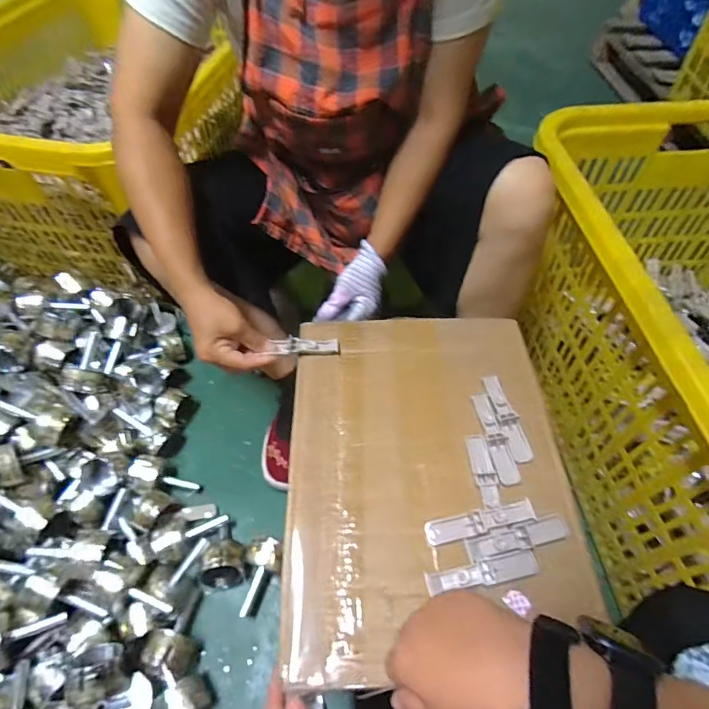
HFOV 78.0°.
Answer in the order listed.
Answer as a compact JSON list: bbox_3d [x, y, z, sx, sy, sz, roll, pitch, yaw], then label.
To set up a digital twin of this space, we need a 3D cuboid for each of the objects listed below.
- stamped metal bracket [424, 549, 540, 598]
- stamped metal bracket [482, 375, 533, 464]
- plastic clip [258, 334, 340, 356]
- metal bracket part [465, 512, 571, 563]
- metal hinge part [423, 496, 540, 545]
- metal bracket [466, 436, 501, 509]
[{"bbox_3d":[0.112,0.190,0.380,0.100,0.014,0.019,-10,55,-7],"label":"stamped metal bracket"},{"bbox_3d":[0.163,0.066,0.469,0.023,0.013,0.098,-9,55,-7],"label":"stamped metal bracket"},{"bbox_3d":[-0.058,-0.010,0.523,0.078,0.012,0.020,1,55,0],"label":"plastic clip"},{"bbox_3d":[0.147,0.165,0.393,0.094,0.010,0.020,-12,56,-9],"label":"metal bracket part"},{"bbox_3d":[0.115,0.153,0.400,0.098,0.013,0.021,-9,55,-7],"label":"metal hinge part"},{"bbox_3d":[0.128,0.114,0.432,0.021,0.009,0.074,-3,55,-2],"label":"metal bracket"}]

